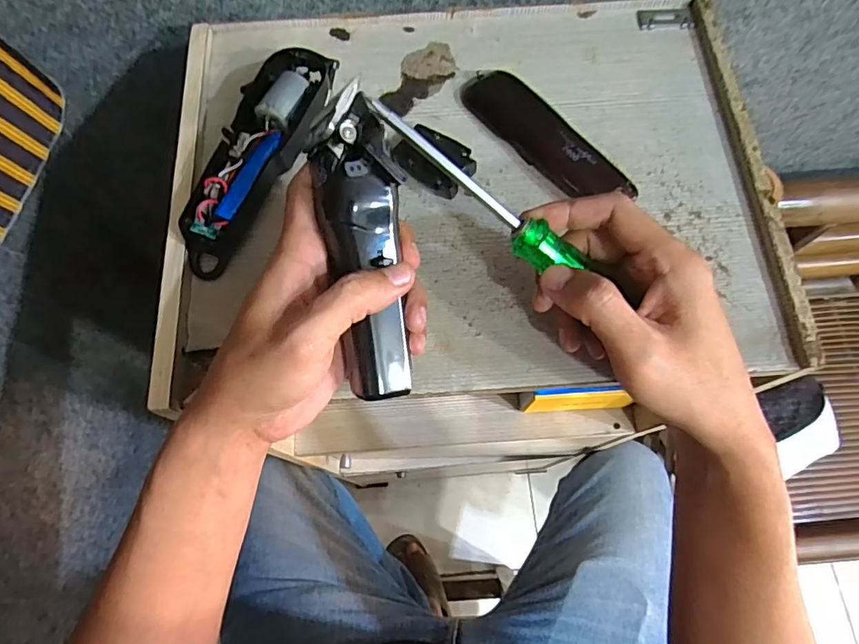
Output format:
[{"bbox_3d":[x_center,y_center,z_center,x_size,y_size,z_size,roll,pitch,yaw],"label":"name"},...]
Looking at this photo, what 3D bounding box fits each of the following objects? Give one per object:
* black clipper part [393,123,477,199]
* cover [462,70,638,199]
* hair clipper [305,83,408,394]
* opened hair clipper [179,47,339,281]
[{"bbox_3d":[0.004,-0.112,0.368,0.052,0.011,0.037,33,73,11],"label":"black clipper part"},{"bbox_3d":[0.078,-0.129,0.369,0.036,0.018,0.139,-36,74,-13],"label":"cover"},{"bbox_3d":[-0.036,-0.037,0.286,0.044,0.033,0.157,-6,100,-2],"label":"hair clipper"},{"bbox_3d":[-0.113,-0.109,0.353,0.051,0.031,0.161,20,71,7],"label":"opened hair clipper"}]

